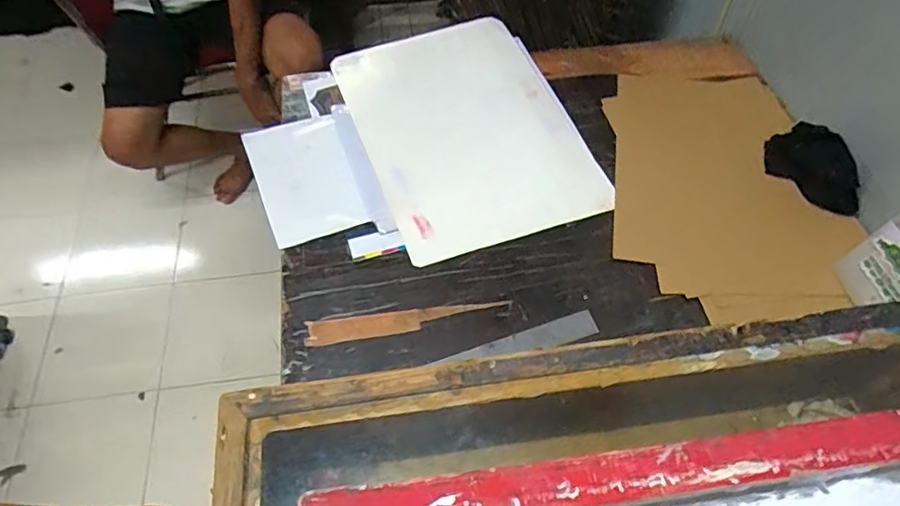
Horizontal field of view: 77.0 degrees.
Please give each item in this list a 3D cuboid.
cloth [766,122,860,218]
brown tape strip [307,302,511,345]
[{"bbox_3d":[0.465,-0.113,0.713,0.059,0.052,0.134,-38,65,-21],"label":"cloth"},{"bbox_3d":[-0.047,0.077,0.635,0.224,0.004,0.029,-7,58,-4],"label":"brown tape strip"}]

